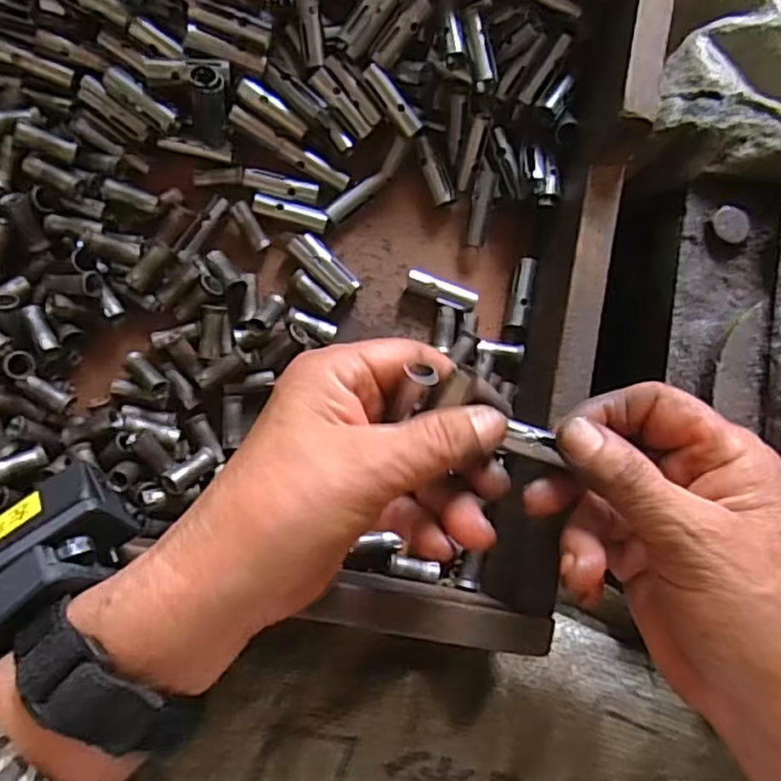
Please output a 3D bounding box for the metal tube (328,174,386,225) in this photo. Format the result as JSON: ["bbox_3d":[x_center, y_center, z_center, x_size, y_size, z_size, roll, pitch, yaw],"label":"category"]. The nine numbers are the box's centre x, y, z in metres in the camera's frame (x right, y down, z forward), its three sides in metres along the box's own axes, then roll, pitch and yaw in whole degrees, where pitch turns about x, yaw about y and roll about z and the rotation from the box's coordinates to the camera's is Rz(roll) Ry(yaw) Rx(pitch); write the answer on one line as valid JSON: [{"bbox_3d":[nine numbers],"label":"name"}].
[{"bbox_3d":[-0.017,-0.097,0.340,0.035,0.007,0.009,-39,89,-8],"label":"metal tube"}]

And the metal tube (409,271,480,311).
[{"bbox_3d":[0.026,-0.050,0.338,0.036,0.006,0.011,22,82,-3],"label":"metal tube"}]

